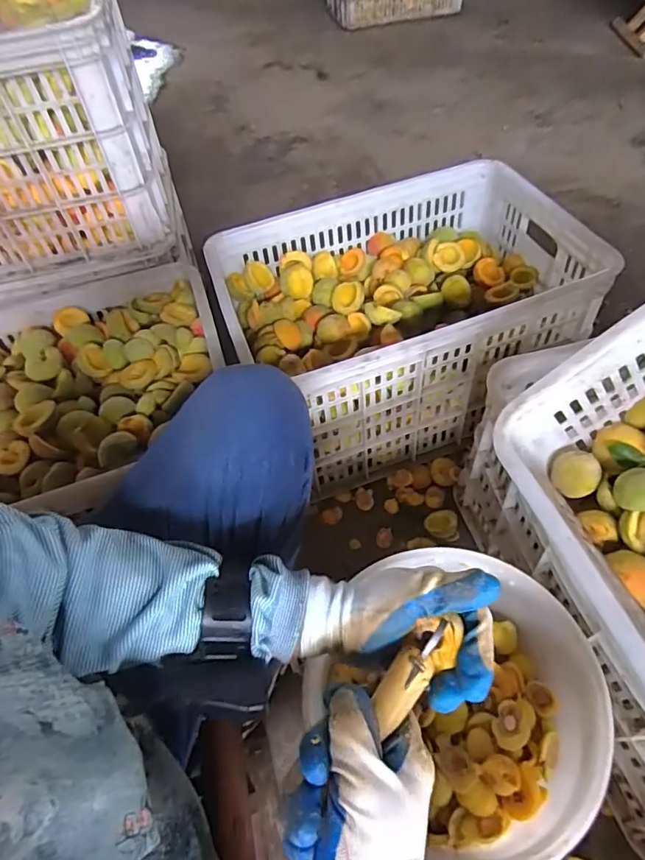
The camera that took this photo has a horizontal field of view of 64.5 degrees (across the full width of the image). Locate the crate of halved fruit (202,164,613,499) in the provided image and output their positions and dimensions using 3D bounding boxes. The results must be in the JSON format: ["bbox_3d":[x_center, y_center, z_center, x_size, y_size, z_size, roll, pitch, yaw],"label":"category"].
[{"bbox_3d":[0.131,-0.180,0.852,0.521,0.280,0.366,-21,56,-11],"label":"crate of halved fruit"}]

